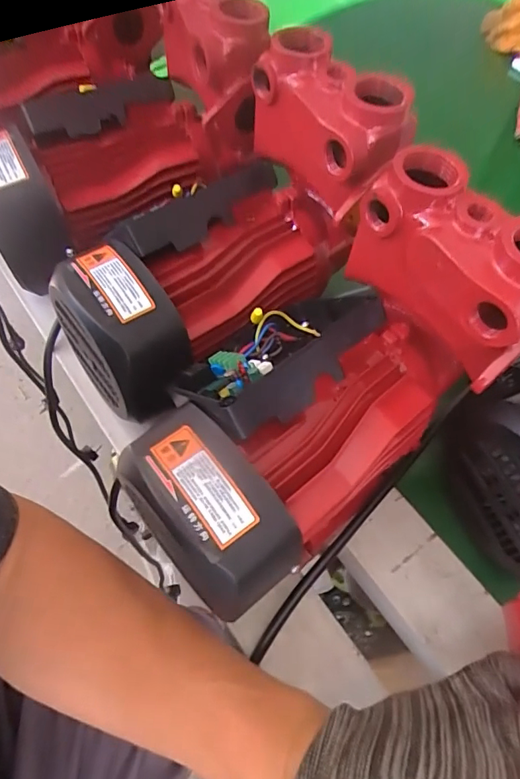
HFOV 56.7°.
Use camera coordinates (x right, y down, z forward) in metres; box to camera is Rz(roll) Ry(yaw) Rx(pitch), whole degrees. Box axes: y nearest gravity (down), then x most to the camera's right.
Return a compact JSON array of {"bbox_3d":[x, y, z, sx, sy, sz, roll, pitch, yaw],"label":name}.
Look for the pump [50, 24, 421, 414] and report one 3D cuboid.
[{"bbox_3d":[-0.033,-0.098,0.345,0.253,0.130,0.130,-46,71,-2],"label":"pump"}]

